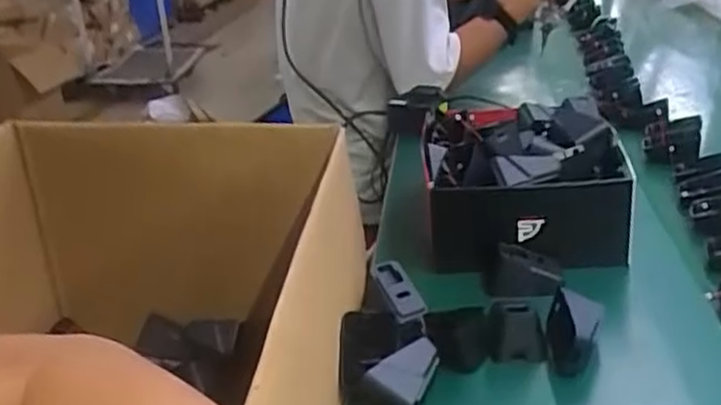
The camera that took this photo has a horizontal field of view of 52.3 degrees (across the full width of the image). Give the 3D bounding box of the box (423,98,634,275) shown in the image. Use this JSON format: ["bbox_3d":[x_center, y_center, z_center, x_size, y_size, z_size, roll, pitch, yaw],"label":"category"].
[{"bbox_3d":[0.165,-0.029,0.771,0.193,0.102,0.235,1,21,2],"label":"box"}]

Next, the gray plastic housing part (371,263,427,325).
[{"bbox_3d":[0.031,0.076,0.640,0.029,0.017,0.067,-13,45,-21],"label":"gray plastic housing part"}]

